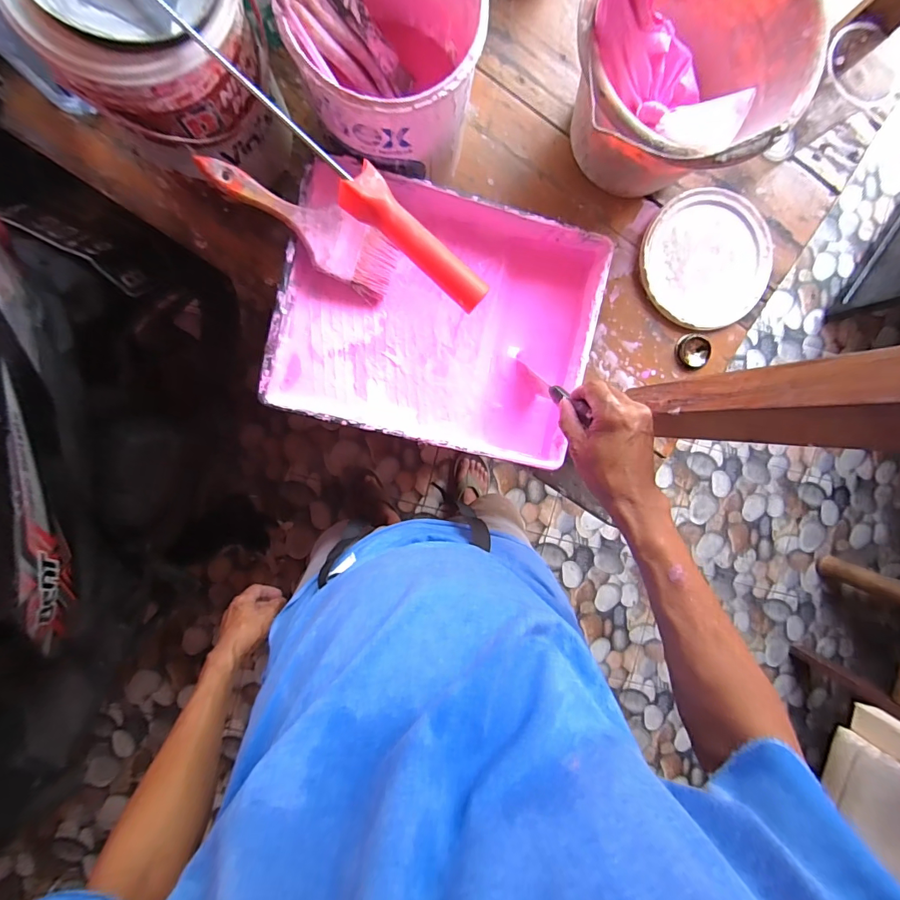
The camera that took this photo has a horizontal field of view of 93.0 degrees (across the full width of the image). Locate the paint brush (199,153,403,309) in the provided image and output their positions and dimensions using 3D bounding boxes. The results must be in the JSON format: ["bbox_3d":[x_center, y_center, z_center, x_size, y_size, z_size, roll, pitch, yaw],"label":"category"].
[{"bbox_3d":[-0.150,-0.236,0.453,0.201,0.015,0.067,22,92,-29],"label":"paint brush"}]

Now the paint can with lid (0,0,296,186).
[{"bbox_3d":[-0.264,-0.382,0.410,0.166,0.177,0.165,0,94,-4],"label":"paint can with lid"}]

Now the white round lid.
[{"bbox_3d":[0.351,-0.259,0.585,0.175,0.008,0.176,0,94,-4],"label":"white round lid"}]

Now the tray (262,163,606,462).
[{"bbox_3d":[-0.010,-0.149,0.512,0.357,0.073,0.278,12,93,-5],"label":"tray"}]

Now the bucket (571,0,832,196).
[{"bbox_3d":[0.250,-0.403,0.462,0.237,0.187,0.220,0,94,-4],"label":"bucket"}]

